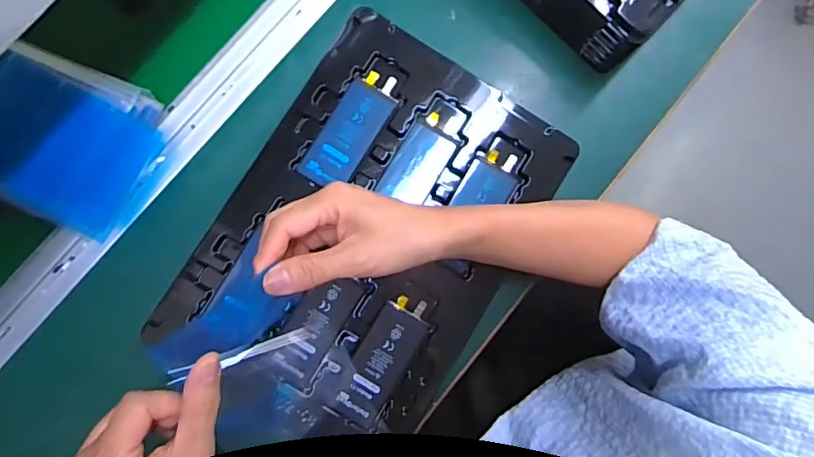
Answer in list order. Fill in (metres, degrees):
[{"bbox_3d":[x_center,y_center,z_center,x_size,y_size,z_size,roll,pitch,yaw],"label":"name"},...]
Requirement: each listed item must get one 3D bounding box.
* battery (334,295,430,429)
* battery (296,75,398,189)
[{"bbox_3d":[-0.018,0.109,0.428,0.044,0.009,0.106,28,84,-2],"label":"battery"},{"bbox_3d":[-0.047,-0.084,0.441,0.046,0.004,0.108,31,84,-1],"label":"battery"}]

